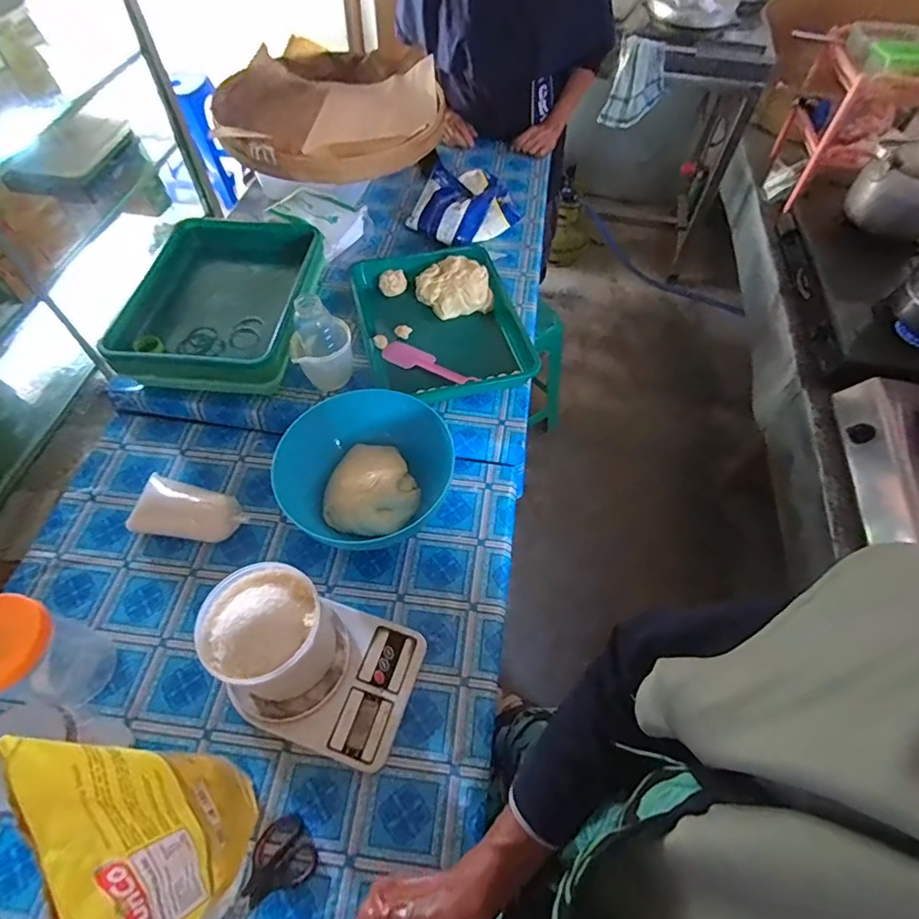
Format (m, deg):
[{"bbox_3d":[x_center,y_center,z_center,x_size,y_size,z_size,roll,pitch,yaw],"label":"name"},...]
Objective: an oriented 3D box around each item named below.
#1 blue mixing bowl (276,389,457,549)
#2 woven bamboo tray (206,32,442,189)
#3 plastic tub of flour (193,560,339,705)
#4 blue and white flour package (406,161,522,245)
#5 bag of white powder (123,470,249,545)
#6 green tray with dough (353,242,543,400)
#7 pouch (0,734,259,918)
[{"bbox_3d":[-0.129,0.014,0.723,0.207,0.120,0.209,1,57,-1],"label":"blue mixing bowl"},{"bbox_3d":[-0.256,-0.744,1.082,0.443,0.088,0.496,-8,58,-7],"label":"woven bamboo tray"},{"bbox_3d":[-0.213,0.193,0.568,0.127,0.114,0.118,1,57,-1],"label":"plastic tub of flour"},{"bbox_3d":[0.015,-0.520,1.052,0.197,0.082,0.183,26,60,15],"label":"blue and white flour package"},{"bbox_3d":[-0.380,0.073,0.721,0.151,0.063,0.089,9,57,4],"label":"bag of white powder"},{"bbox_3d":[-0.029,-0.248,0.885,0.268,0.045,0.344,-13,58,-10],"label":"green tray with dough"},{"bbox_3d":[-0.245,0.324,0.437,0.063,0.270,0.193,-31,63,-20],"label":"pouch"}]

